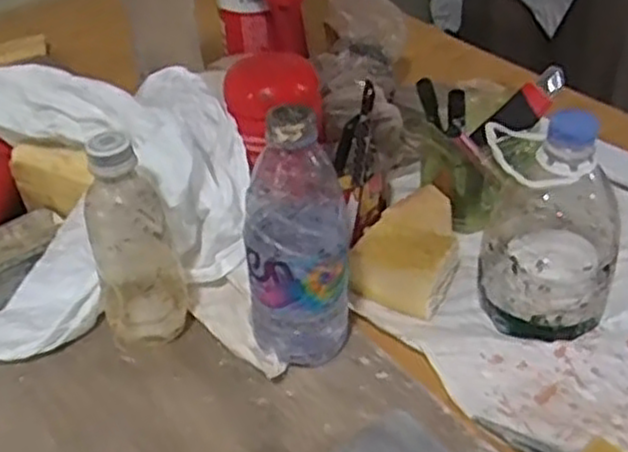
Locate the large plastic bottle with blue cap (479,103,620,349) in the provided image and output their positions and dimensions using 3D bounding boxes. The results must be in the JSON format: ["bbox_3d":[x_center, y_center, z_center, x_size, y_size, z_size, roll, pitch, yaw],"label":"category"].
[{"bbox_3d":[0.173,-0.008,0.558,0.099,0.162,0.100,12,41,18],"label":"large plastic bottle with blue cap"}]

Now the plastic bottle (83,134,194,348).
[{"bbox_3d":[-0.129,0.010,0.551,0.060,0.167,0.061,-10,39,-9],"label":"plastic bottle"}]

